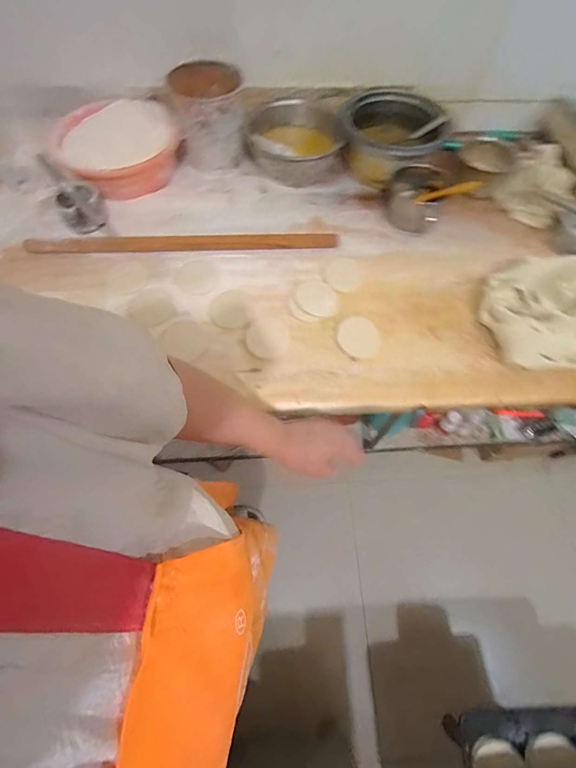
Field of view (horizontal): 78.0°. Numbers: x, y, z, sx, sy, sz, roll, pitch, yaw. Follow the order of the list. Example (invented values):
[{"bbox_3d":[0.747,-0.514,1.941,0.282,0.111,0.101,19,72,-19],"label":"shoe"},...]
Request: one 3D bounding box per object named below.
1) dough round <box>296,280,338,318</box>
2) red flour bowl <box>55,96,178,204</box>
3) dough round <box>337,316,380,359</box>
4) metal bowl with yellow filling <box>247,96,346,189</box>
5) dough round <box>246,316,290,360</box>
[{"bbox_3d":[0.062,-0.179,0.752,0.082,0.005,0.099,-21,67,-11],"label":"dough round"},{"bbox_3d":[-0.458,-0.644,0.955,0.291,0.107,0.383,-22,67,-11],"label":"red flour bowl"},{"bbox_3d":[0.141,-0.094,0.711,0.081,0.008,0.093,-6,65,-4],"label":"dough round"},{"bbox_3d":[0.023,-0.634,0.939,0.251,0.106,0.253,0,65,-1],"label":"metal bowl with yellow filling"},{"bbox_3d":[-0.040,-0.093,0.705,0.081,0.009,0.093,-6,65,-4],"label":"dough round"}]

